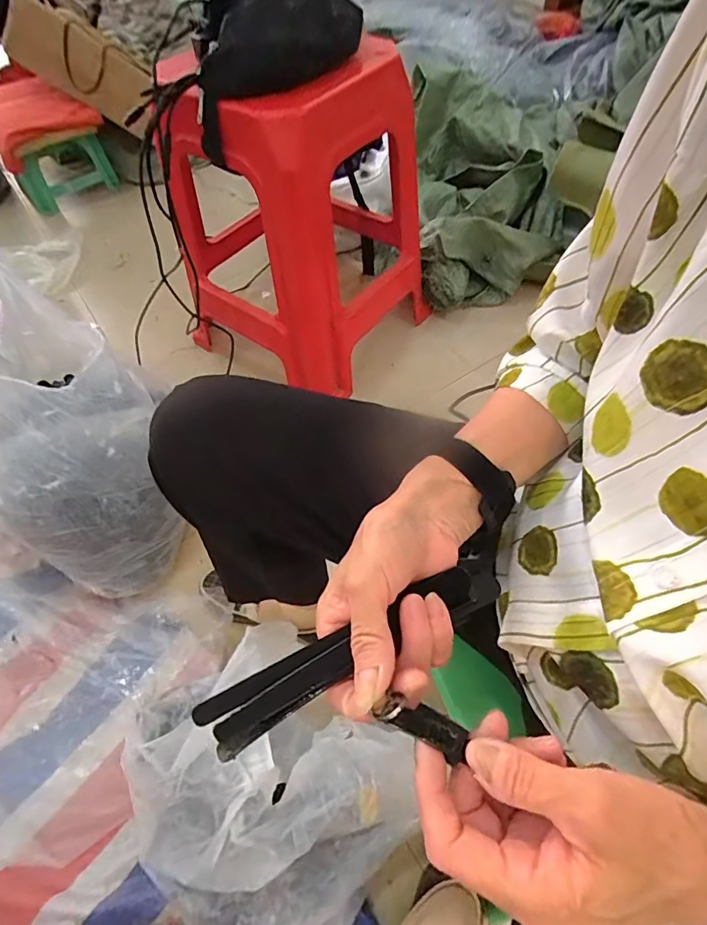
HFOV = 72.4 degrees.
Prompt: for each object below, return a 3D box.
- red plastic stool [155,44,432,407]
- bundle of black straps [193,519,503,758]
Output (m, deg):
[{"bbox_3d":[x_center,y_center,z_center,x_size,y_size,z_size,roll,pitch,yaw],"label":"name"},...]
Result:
[{"bbox_3d":[-0.111,-0.468,0.909,0.434,0.489,0.434,-1,56,1],"label":"red plastic stool"},{"bbox_3d":[0.008,0.095,0.264,0.183,0.020,0.030,-24,56,-18],"label":"bundle of black straps"}]

